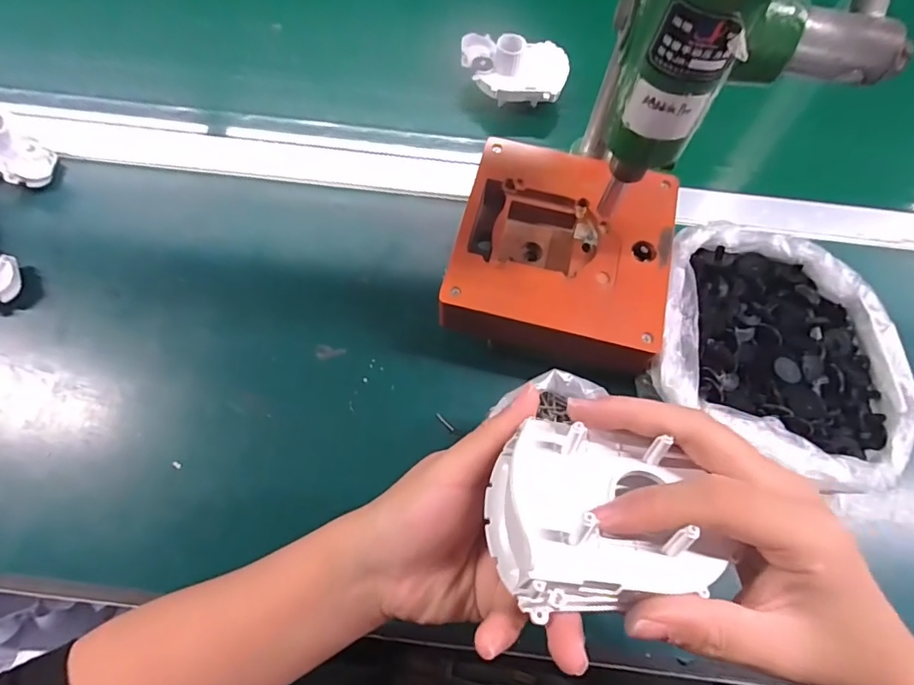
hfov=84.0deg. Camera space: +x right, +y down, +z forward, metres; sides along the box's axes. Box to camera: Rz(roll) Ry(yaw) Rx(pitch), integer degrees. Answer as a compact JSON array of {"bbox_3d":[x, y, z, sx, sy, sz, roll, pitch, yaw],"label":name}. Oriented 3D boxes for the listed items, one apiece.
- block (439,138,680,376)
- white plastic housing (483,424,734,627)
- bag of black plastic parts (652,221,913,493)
[{"bbox_3d":[0.076,-0.058,0.394,0.151,0.076,0.162,12,66,4],"label":"block"},{"bbox_3d":[0.052,0.062,0.193,0.075,0.030,0.066,-6,66,-4],"label":"white plastic housing"},{"bbox_3d":[0.226,0.019,0.369,0.191,0.073,0.162,29,68,11],"label":"bag of black plastic parts"}]

